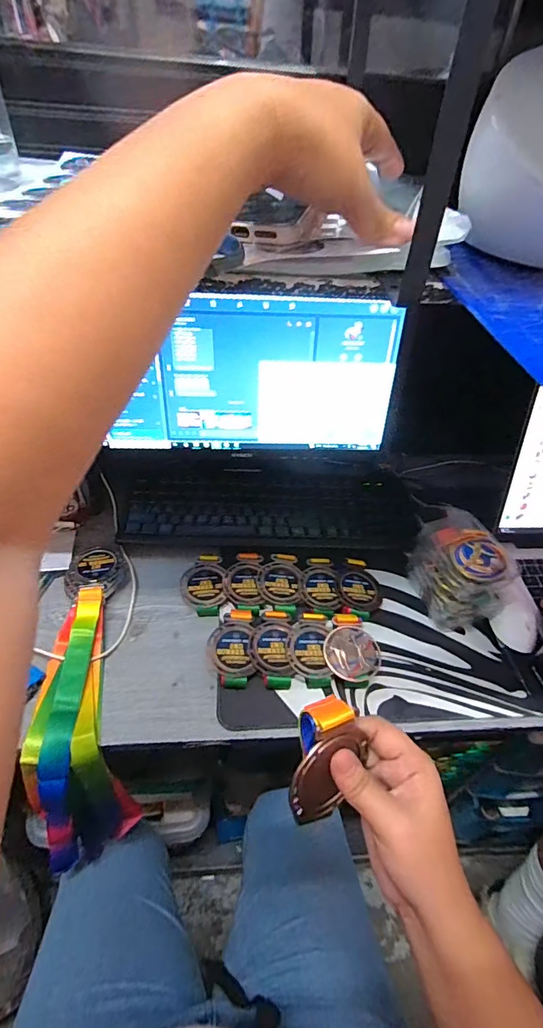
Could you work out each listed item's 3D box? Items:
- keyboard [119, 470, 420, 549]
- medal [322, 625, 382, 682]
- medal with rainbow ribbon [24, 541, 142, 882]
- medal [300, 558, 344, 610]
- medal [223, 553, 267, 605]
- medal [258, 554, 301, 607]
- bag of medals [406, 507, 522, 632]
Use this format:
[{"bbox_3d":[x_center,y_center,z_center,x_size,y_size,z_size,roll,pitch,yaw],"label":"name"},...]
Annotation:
[{"bbox_3d":[0.007,-0.009,0.672,0.437,0.018,0.139,-2,44,-7],"label":"keyboard"},{"bbox_3d":[0.092,0.160,0.522,0.064,0.010,0.064,4,56,-6],"label":"medal"},{"bbox_3d":[-0.214,0.215,0.518,0.088,0.147,0.356,-1,80,-6],"label":"medal with rainbow ribbon"},{"bbox_3d":[0.063,0.087,0.588,0.051,0.007,0.078,-2,44,-8],"label":"medal"},{"bbox_3d":[-0.035,0.083,0.586,0.051,0.004,0.073,-2,53,-6],"label":"medal"},{"bbox_3d":[0.011,0.084,0.590,0.054,0.004,0.076,3,52,0],"label":"medal"},{"bbox_3d":[0.233,0.069,0.570,0.079,0.110,0.114,-12,46,-17],"label":"bag of medals"}]

